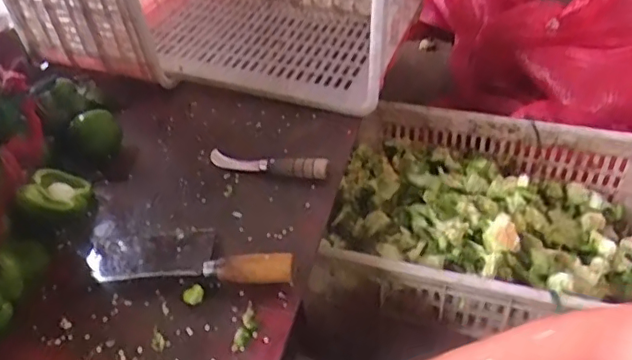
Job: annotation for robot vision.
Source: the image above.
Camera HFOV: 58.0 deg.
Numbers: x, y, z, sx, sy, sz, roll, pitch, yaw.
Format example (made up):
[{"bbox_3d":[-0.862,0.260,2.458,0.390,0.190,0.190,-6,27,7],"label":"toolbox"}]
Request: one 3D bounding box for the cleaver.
[{"bbox_3d":[-0.154,0.078,0.665,0.262,0.033,0.081,5,43,9],"label":"cleaver"}]

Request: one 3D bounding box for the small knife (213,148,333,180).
[{"bbox_3d":[-0.068,-0.025,0.766,0.173,0.030,0.035,13,45,18],"label":"small knife"}]

